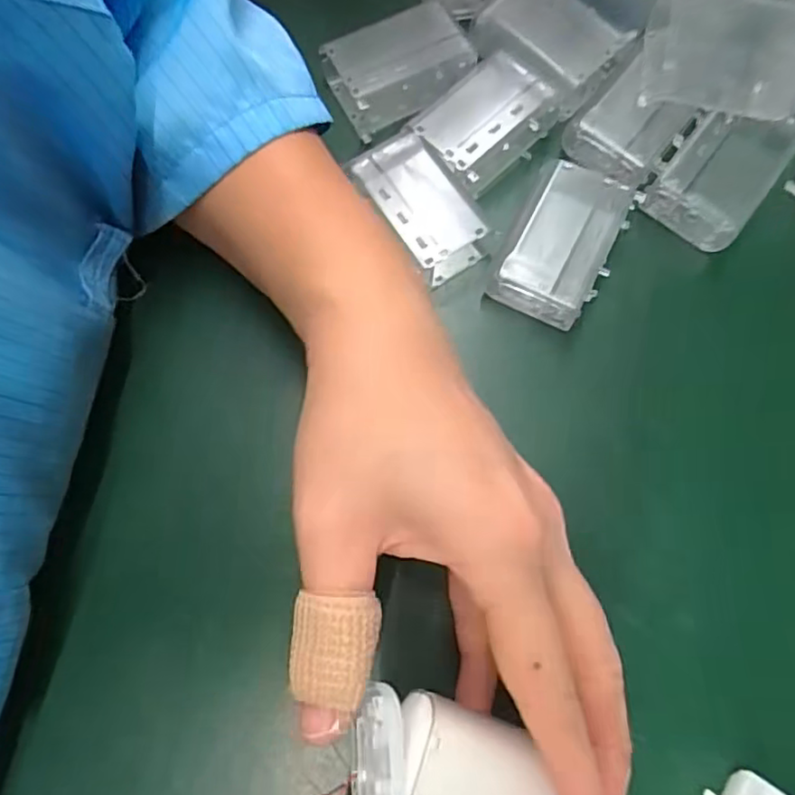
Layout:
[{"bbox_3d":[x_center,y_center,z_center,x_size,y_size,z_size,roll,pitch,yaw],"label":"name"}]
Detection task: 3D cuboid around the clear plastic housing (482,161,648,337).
[{"bbox_3d":[0.065,-0.060,0.240,0.036,0.026,0.057,28,77,7],"label":"clear plastic housing"}]

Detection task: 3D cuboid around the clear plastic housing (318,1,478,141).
[{"bbox_3d":[0.001,-0.139,0.259,0.055,0.023,0.036,-24,77,-6],"label":"clear plastic housing"}]

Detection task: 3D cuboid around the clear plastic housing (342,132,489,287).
[{"bbox_3d":[0.007,-0.075,0.238,0.030,0.015,0.056,-34,78,-8],"label":"clear plastic housing"}]

